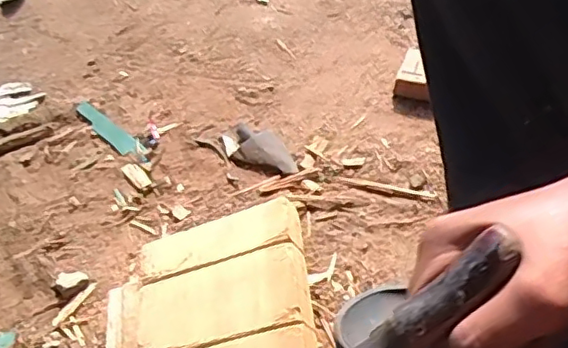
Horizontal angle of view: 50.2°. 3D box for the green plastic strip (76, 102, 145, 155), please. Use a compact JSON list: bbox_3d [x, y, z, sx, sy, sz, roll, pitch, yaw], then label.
[{"bbox_3d":[-0.213,-0.056,0.736,0.114,0.010,0.023,35,62,29],"label":"green plastic strip"}]

